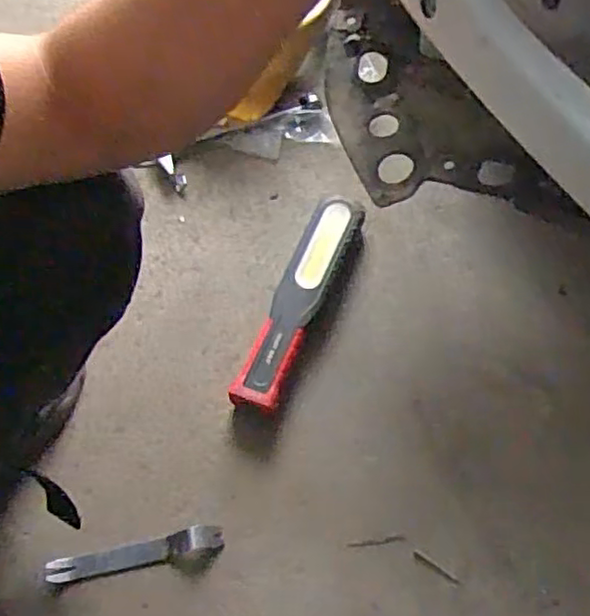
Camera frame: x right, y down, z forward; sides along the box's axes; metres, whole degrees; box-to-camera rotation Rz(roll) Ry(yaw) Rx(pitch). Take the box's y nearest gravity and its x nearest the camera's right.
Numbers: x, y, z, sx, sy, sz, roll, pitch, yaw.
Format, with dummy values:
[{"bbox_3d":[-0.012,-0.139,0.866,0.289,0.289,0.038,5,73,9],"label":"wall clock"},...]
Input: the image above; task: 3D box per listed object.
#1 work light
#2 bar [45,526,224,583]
[{"bbox_3d":[0.008,-0.012,0.778,0.064,0.047,0.292,20,66,14],"label":"work light"},{"bbox_3d":[-0.161,0.247,0.664,0.177,0.017,0.022,-11,60,-3],"label":"bar"}]

